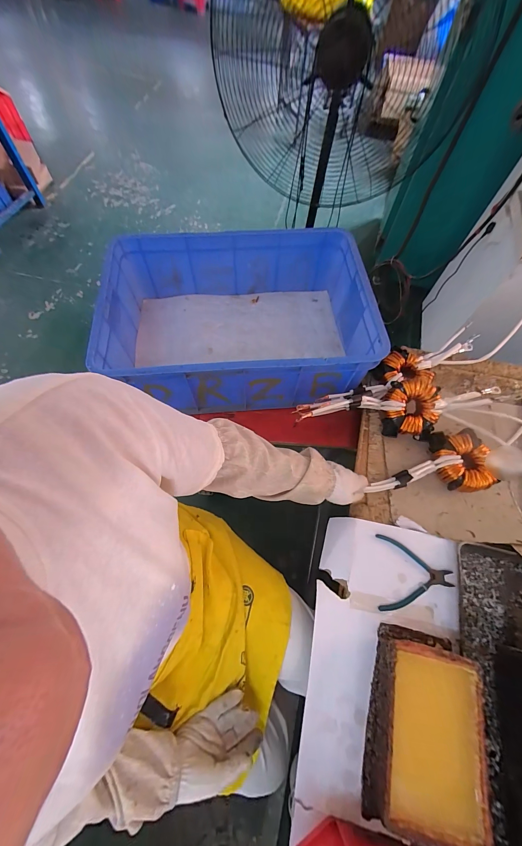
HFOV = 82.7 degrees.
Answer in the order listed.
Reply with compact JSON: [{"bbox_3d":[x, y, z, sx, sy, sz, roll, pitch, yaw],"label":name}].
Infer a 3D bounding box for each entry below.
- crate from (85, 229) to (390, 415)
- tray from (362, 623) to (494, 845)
[{"bbox_3d":[-0.051,-0.256,0.748,0.601,0.195,0.414,-1,64,-4],"label":"crate"},{"bbox_3d":[0.234,0.440,0.430,0.137,0.062,0.226,14,64,4],"label":"tray"}]

